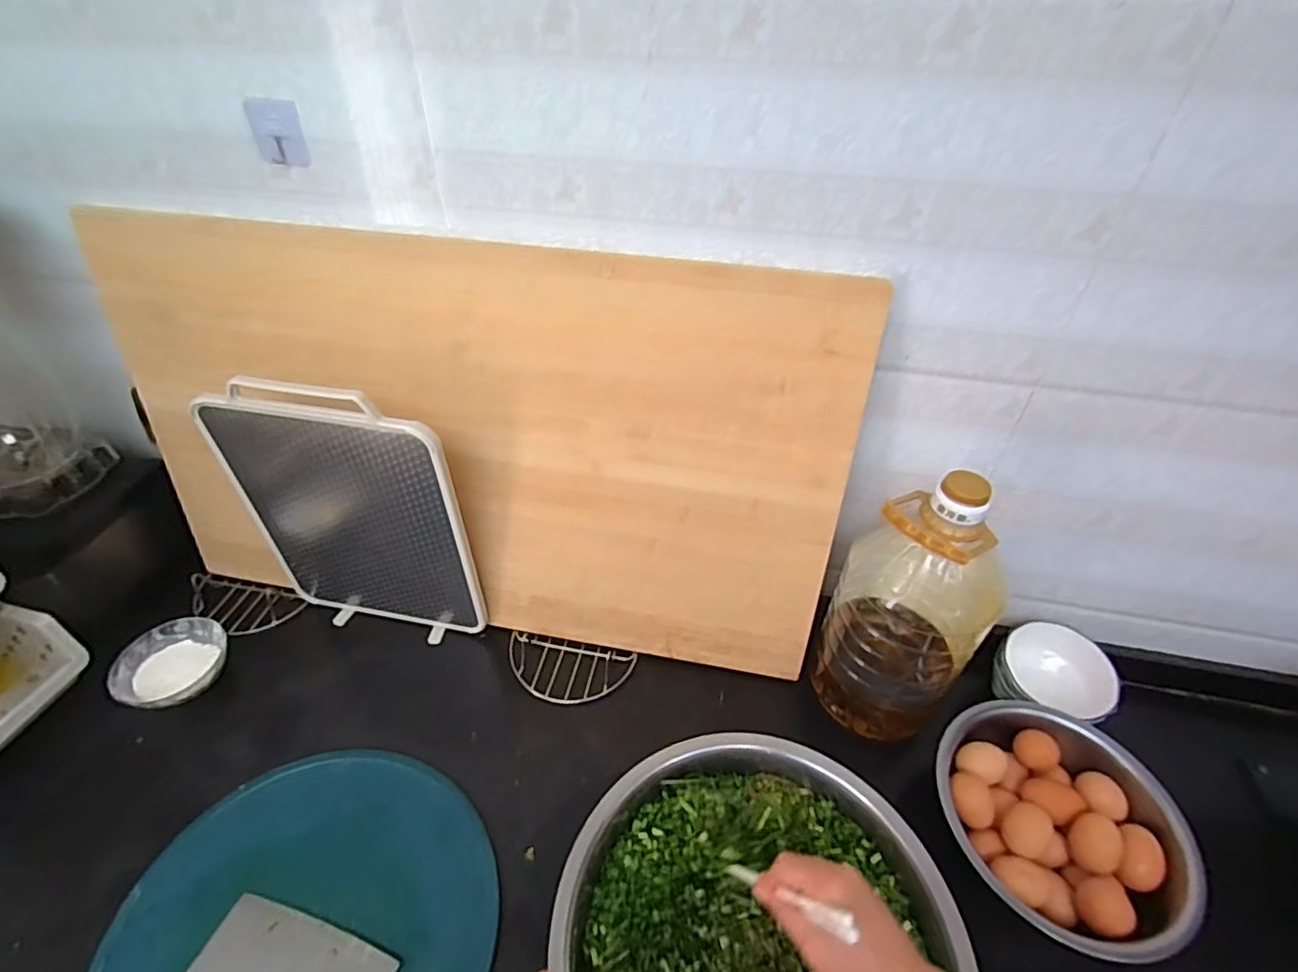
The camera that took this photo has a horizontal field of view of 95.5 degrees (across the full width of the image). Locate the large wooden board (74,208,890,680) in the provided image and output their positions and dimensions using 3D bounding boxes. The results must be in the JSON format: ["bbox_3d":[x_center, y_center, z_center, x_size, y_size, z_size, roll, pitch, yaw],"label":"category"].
[{"bbox_3d":[-0.208,-0.034,0.706,0.872,0.496,0.026,9,28,7],"label":"large wooden board"}]

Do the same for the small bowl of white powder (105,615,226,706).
[{"bbox_3d":[-0.606,0.229,0.751,0.114,0.039,0.120,1,41,-1],"label":"small bowl of white powder"}]

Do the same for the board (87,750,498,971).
[{"bbox_3d":[-0.329,0.419,0.568,0.351,0.027,0.320,1,41,-1],"label":"board"}]

